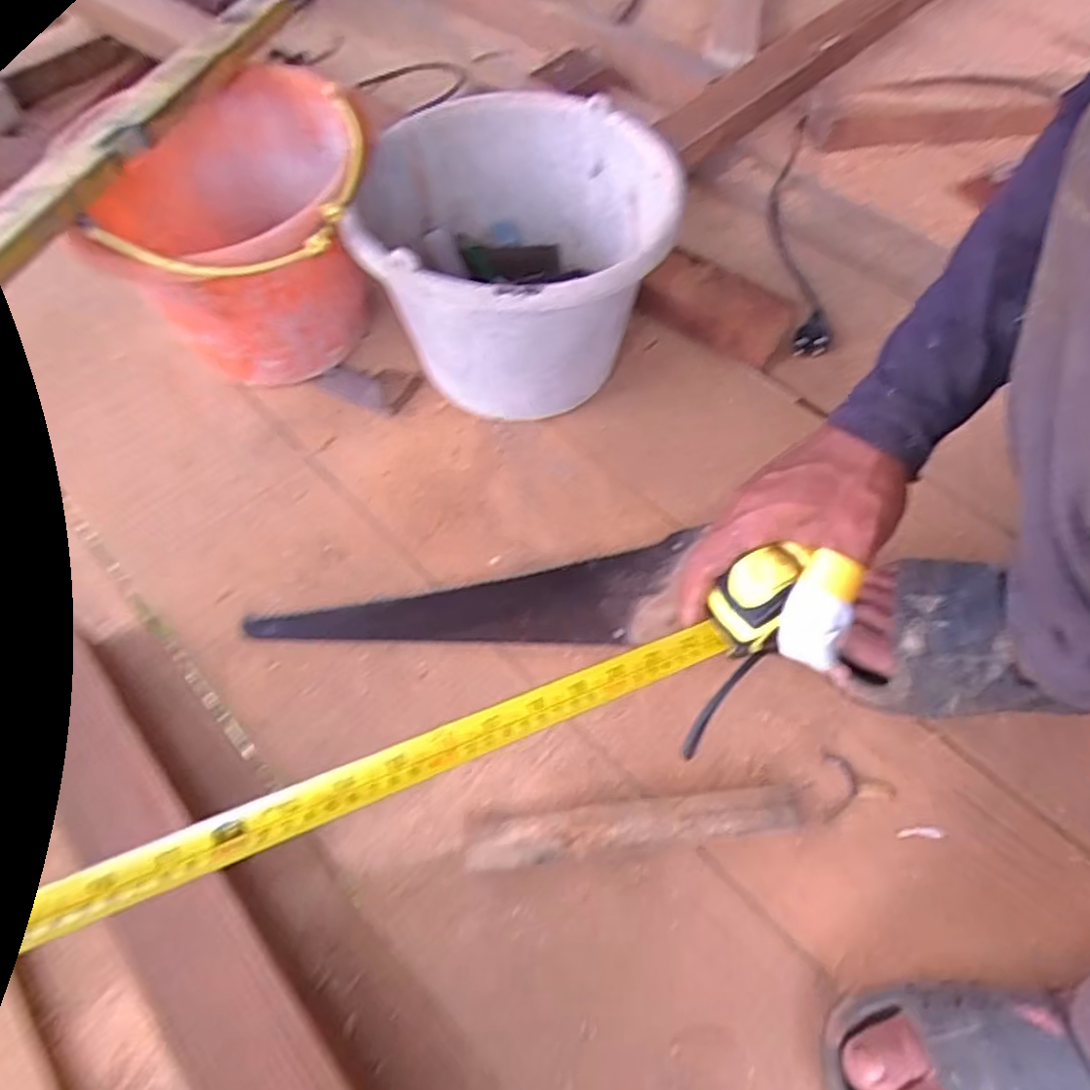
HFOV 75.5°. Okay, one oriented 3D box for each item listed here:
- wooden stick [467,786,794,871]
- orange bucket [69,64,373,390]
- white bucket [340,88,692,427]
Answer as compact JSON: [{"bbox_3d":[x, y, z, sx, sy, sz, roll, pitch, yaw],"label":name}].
[{"bbox_3d":[0.065,0.192,0.487,0.234,0.020,0.035,-5,60,-4],"label":"wooden stick"},{"bbox_3d":[-0.258,-0.260,0.639,0.213,0.205,0.239,-17,62,-11],"label":"orange bucket"},{"bbox_3d":[-0.026,-0.249,0.653,0.256,0.207,0.256,0,58,0],"label":"white bucket"}]

